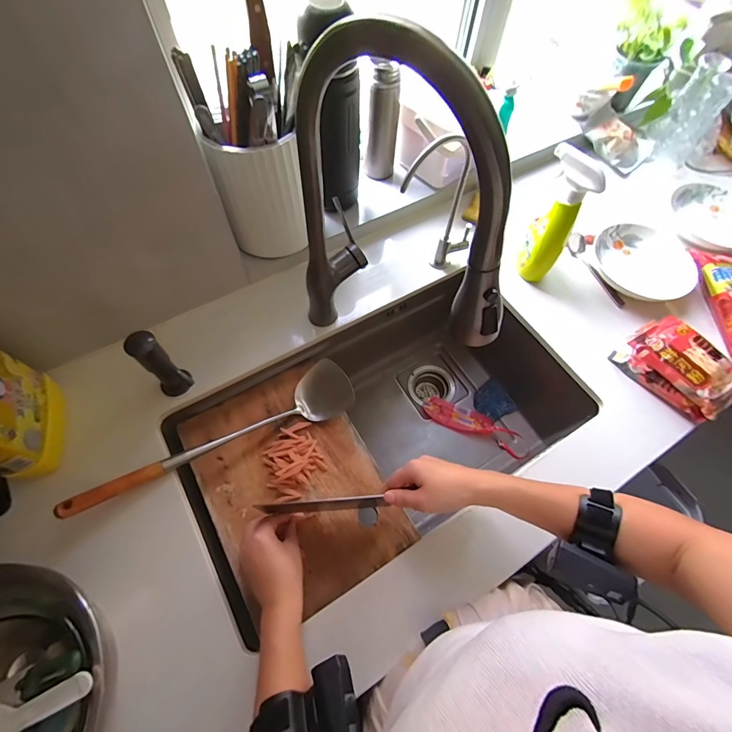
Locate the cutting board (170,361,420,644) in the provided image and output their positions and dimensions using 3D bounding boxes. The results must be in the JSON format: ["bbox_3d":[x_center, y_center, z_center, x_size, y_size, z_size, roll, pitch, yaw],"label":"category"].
[{"bbox_3d":[-0.115,0.174,0.562,0.246,0.010,0.339,-27,68,-15],"label":"cutting board"}]

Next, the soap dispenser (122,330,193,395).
[{"bbox_3d":[-0.286,0.003,0.512,0.047,0.116,0.041,40,69,16],"label":"soap dispenser"}]

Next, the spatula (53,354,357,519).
[{"bbox_3d":[-0.204,0.101,0.541,0.399,0.088,0.078,-27,68,-15],"label":"spatula"}]

